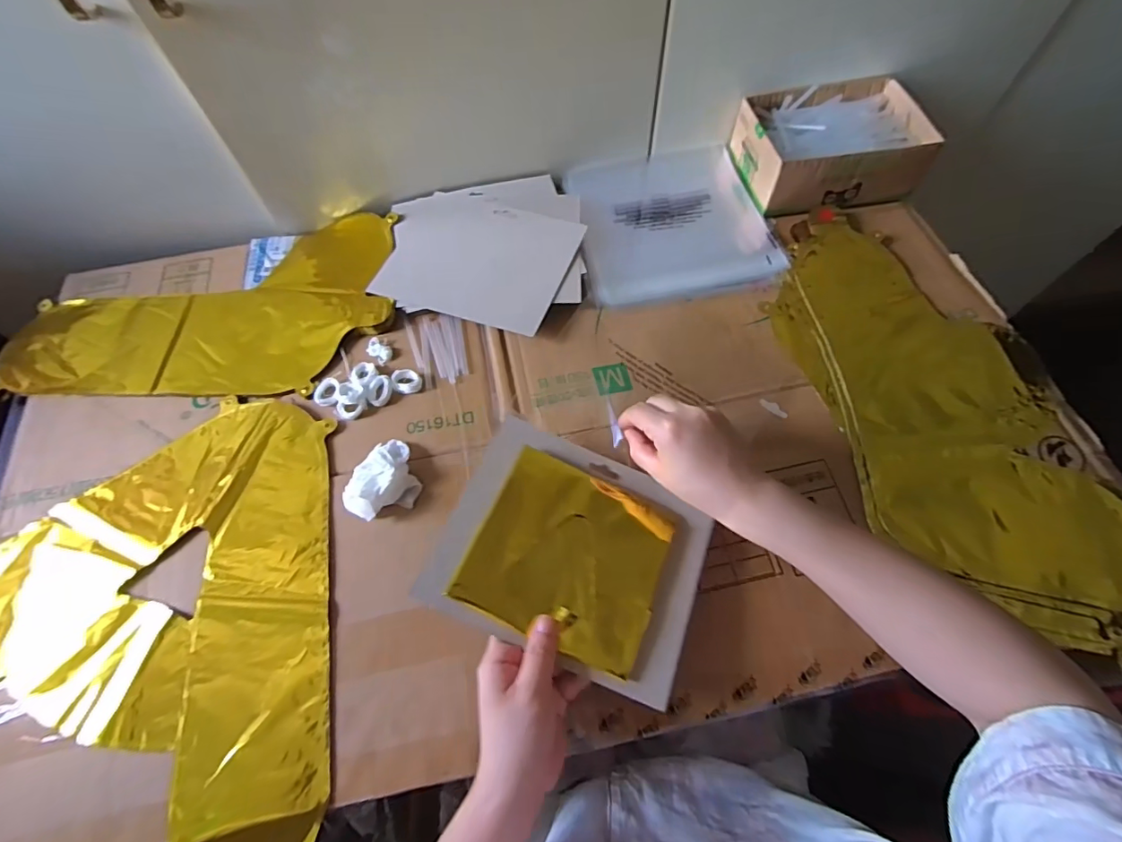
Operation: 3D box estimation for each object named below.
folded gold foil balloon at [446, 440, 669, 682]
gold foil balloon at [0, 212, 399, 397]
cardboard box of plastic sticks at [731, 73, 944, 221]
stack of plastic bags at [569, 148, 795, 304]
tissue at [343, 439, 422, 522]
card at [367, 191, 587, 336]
[{"bbox_3d":[0.007,0.100,0.382,0.135,0.028,0.124,21,65,12],"label":"folded gold foil balloon"},{"bbox_3d":[-0.379,-0.126,0.546,0.390,0.011,0.224,-4,63,0],"label":"gold foil balloon"},{"bbox_3d":[0.308,-0.318,0.589,0.189,0.065,0.137,-8,63,-2],"label":"cardboard box of plastic sticks"},{"bbox_3d":[0.123,-0.242,0.602,0.215,0.024,0.235,-12,63,-4],"label":"stack of plastic bags"},{"bbox_3d":[-0.160,0.049,0.445,0.061,0.026,0.065,-21,64,-9],"label":"tissue"},{"bbox_3d":[-0.087,-0.178,0.555,0.186,0.009,0.157,18,68,11],"label":"card"}]

